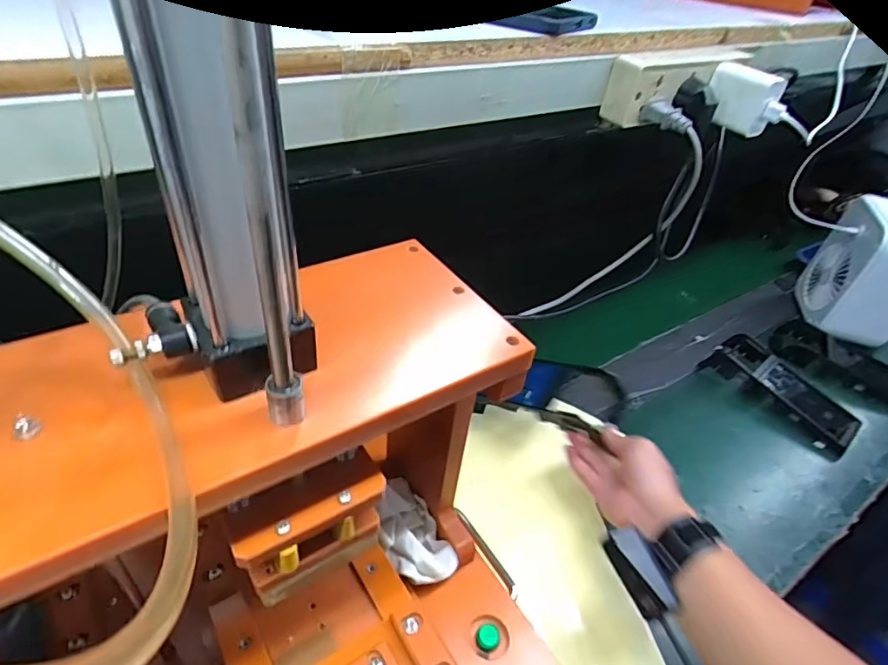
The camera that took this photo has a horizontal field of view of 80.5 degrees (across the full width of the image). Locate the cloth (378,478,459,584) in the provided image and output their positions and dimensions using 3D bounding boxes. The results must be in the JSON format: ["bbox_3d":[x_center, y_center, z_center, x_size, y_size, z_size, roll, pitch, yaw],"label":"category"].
[{"bbox_3d":[-0.029,0.159,0.420,0.051,0.031,0.090,-25,49,-32],"label":"cloth"}]

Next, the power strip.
[{"bbox_3d":[0.225,-0.236,0.491,0.191,0.050,0.032,-22,47,-30],"label":"power strip"}]

